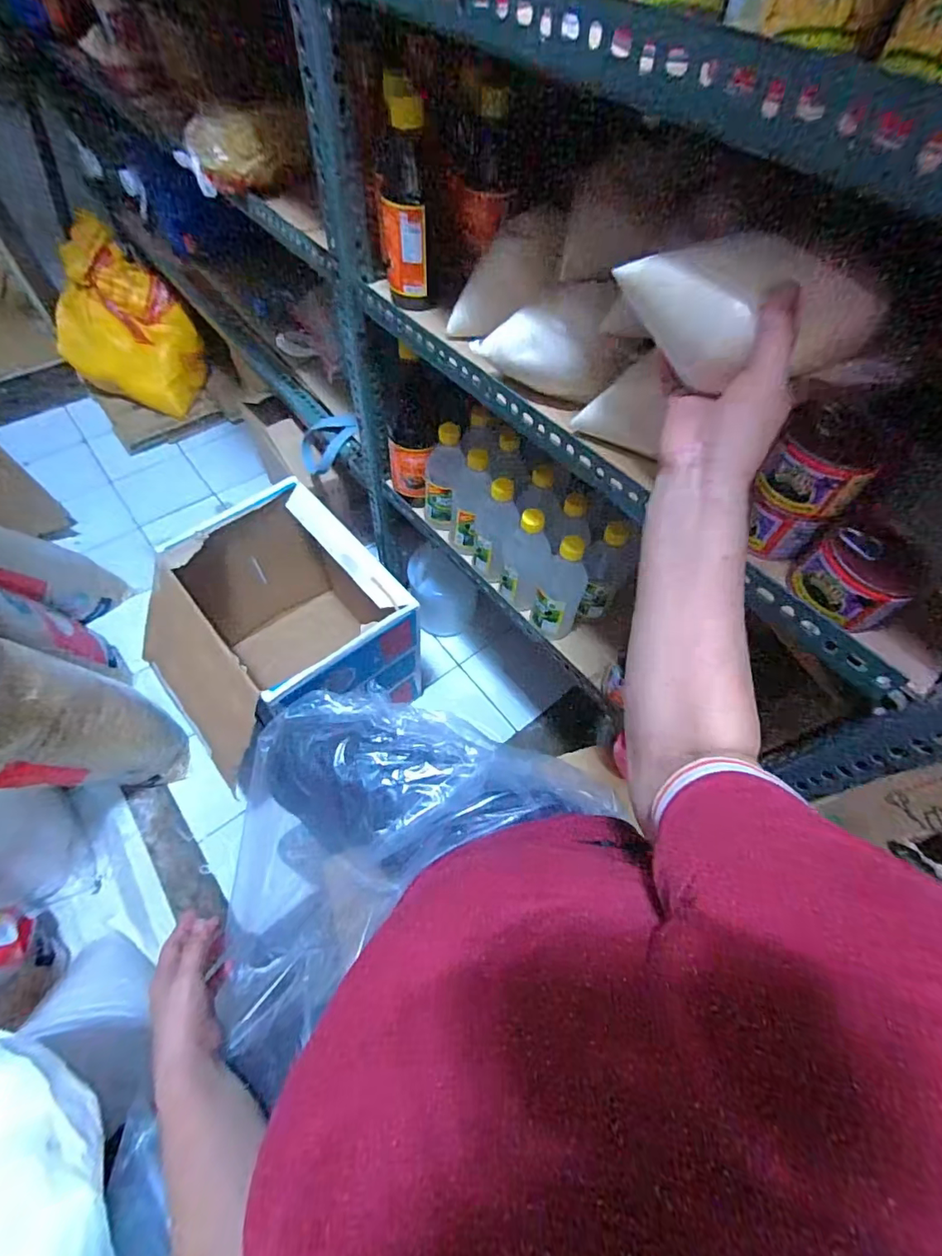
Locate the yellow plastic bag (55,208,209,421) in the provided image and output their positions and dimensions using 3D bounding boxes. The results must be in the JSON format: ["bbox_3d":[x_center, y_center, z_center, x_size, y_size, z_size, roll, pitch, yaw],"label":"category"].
[{"bbox_3d":[-0.936,-0.818,1.391,0.328,0.318,0.232,14,59,5],"label":"yellow plastic bag"}]

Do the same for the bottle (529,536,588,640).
[{"bbox_3d":[0.120,-0.054,0.672,0.063,0.158,0.065,16,59,6],"label":"bottle"}]

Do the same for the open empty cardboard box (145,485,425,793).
[{"bbox_3d":[-0.347,0.026,0.950,0.396,0.349,0.387,-36,67,-22],"label":"open empty cardboard box"}]

